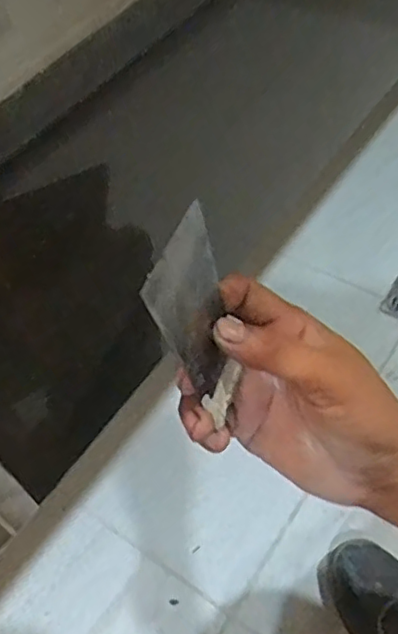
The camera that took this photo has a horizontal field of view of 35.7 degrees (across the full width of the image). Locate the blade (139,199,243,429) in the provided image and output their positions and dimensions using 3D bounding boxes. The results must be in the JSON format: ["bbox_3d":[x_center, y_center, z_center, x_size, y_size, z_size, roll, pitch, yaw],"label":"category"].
[{"bbox_3d":[0.002,0.005,0.277,0.004,0.098,0.057,4,48,24],"label":"blade"}]

